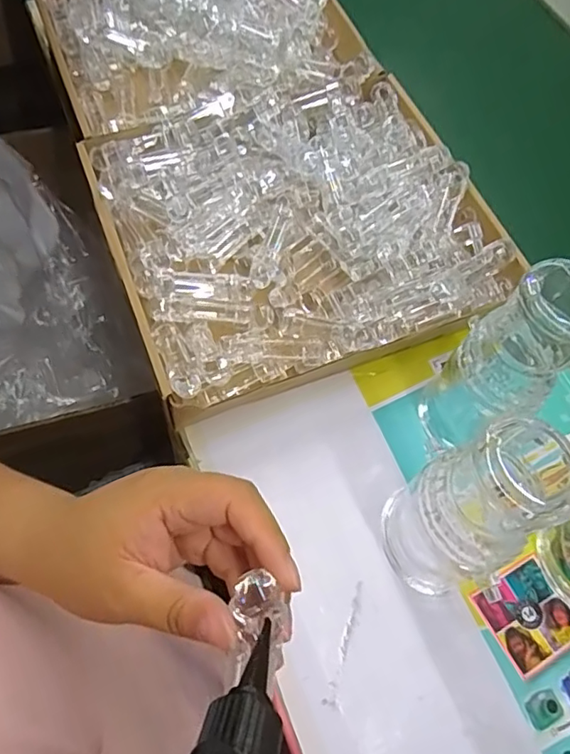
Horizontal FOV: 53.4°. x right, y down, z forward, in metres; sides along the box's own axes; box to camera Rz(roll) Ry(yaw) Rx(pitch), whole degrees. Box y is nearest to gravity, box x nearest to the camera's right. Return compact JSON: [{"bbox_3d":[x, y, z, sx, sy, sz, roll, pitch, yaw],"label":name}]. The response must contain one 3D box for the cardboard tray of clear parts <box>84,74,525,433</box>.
[{"bbox_3d":[0.011,-0.129,0.487,0.308,0.064,0.269,-19,67,-13],"label":"cardboard tray of clear parts"}]

